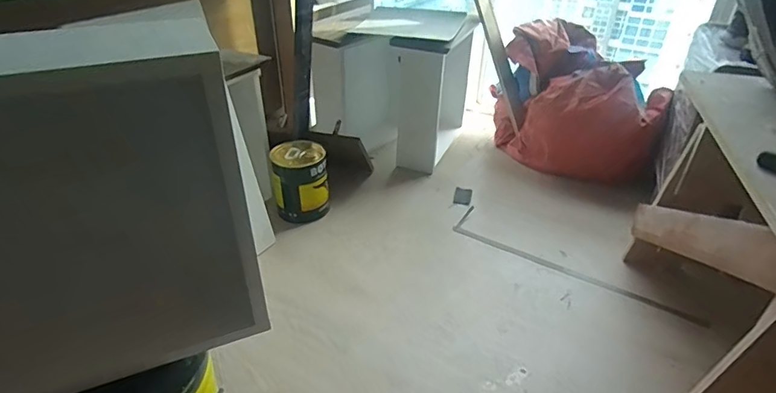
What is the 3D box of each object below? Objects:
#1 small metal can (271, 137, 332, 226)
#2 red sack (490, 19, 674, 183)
[{"bbox_3d":[-0.268,-0.052,1.437,0.160,0.196,0.159,-8,35,-13],"label":"small metal can"},{"bbox_3d":[0.654,-0.334,1.674,0.601,0.443,0.296,23,40,30],"label":"red sack"}]

